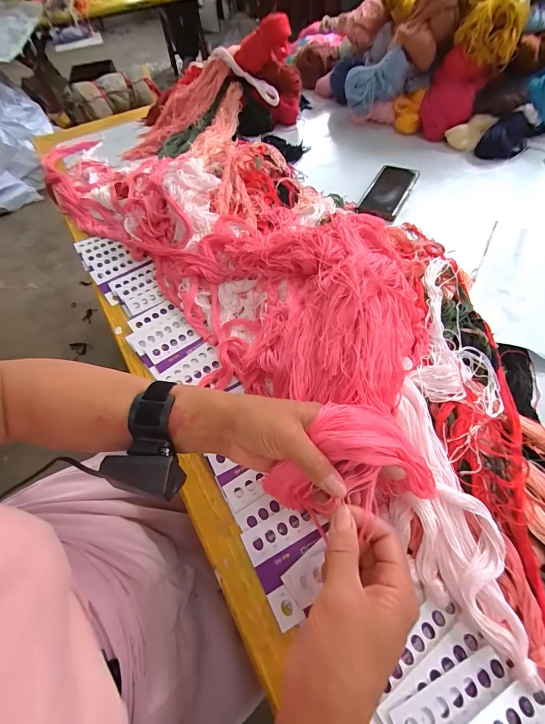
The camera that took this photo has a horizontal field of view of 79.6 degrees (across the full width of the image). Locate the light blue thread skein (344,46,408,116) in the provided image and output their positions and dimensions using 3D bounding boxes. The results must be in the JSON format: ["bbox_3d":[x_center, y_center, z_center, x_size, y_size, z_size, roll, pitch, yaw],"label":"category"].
[{"bbox_3d":[0.230,-0.622,0.734,0.123,0.094,0.048,-8,57,0],"label":"light blue thread skein"}]

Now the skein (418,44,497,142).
[{"bbox_3d":[0.383,-0.559,0.700,0.115,0.133,0.073,18,60,16],"label":"skein"}]

